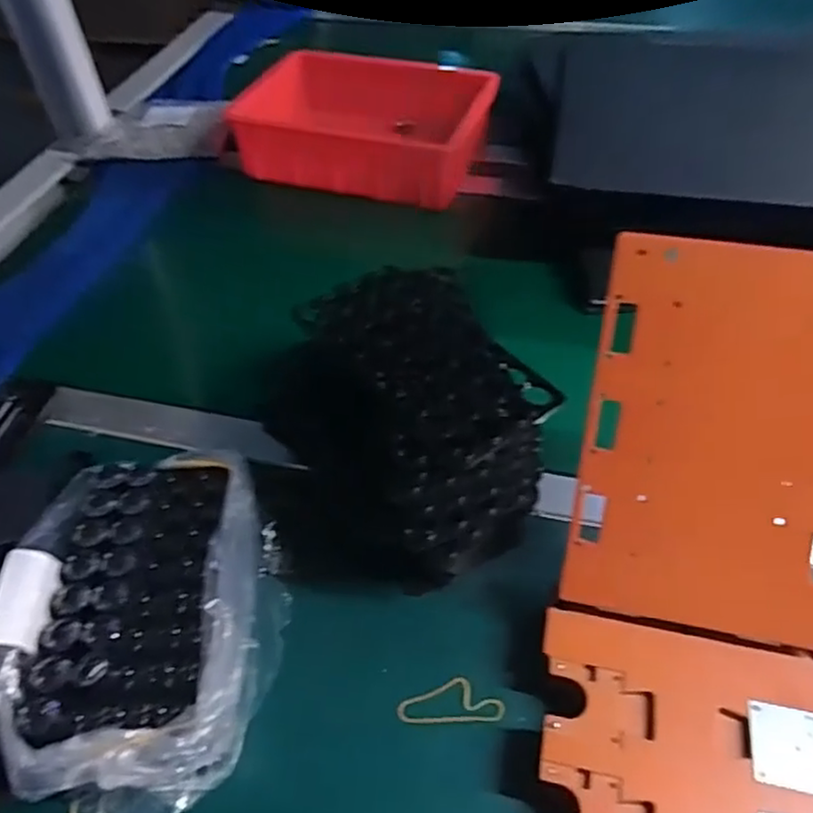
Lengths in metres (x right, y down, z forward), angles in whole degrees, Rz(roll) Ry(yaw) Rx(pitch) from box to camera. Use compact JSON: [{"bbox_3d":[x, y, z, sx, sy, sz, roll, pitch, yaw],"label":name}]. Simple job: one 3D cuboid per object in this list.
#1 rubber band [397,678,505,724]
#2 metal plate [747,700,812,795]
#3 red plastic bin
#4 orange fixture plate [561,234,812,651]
[{"bbox_3d":[0.029,0.194,0.450,0.069,0.004,0.027,-4,64,5],"label":"rubber band"},{"bbox_3d":[0.225,0.197,0.393,0.047,0.004,0.045,3,50,16],"label":"metal plate"},{"bbox_3d":[-0.052,-0.357,0.856,0.296,0.072,0.194,14,51,15],"label":"red plastic bin"},{"bbox_3d":[0.195,0.023,0.418,0.160,0.234,0.008,8,9,11],"label":"orange fixture plate"}]

